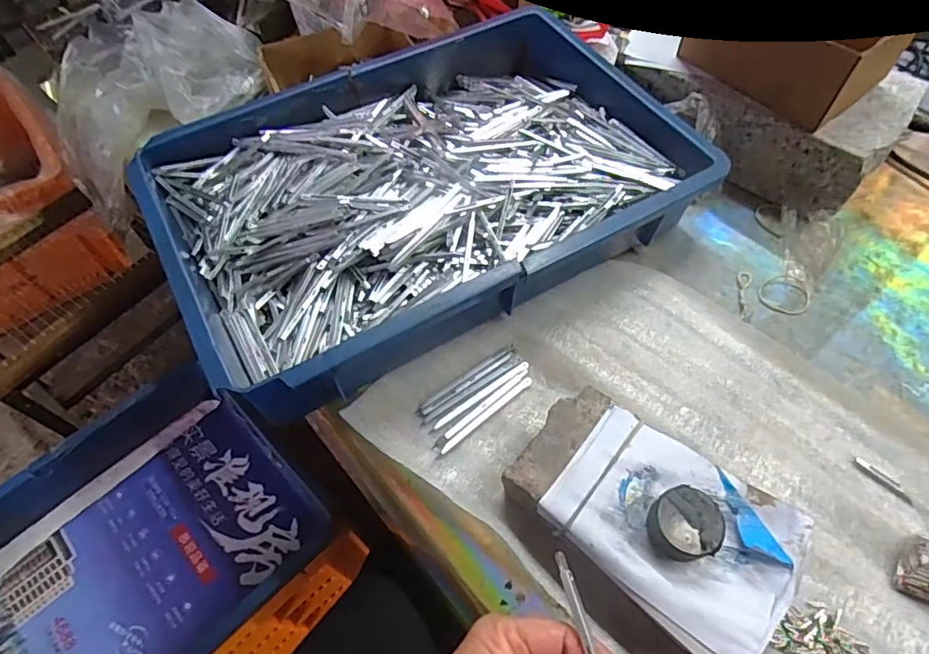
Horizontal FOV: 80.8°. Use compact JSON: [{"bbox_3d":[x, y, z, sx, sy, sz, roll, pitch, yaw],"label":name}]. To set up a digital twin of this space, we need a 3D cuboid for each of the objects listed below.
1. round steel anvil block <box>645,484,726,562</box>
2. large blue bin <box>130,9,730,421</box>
[{"bbox_3d":[0.128,0.114,0.318,0.038,0.020,0.036,0,57,1],"label":"round steel anvil block"},{"bbox_3d":[-0.033,-0.123,0.482,0.430,0.069,0.285,-28,61,-16],"label":"large blue bin"}]

